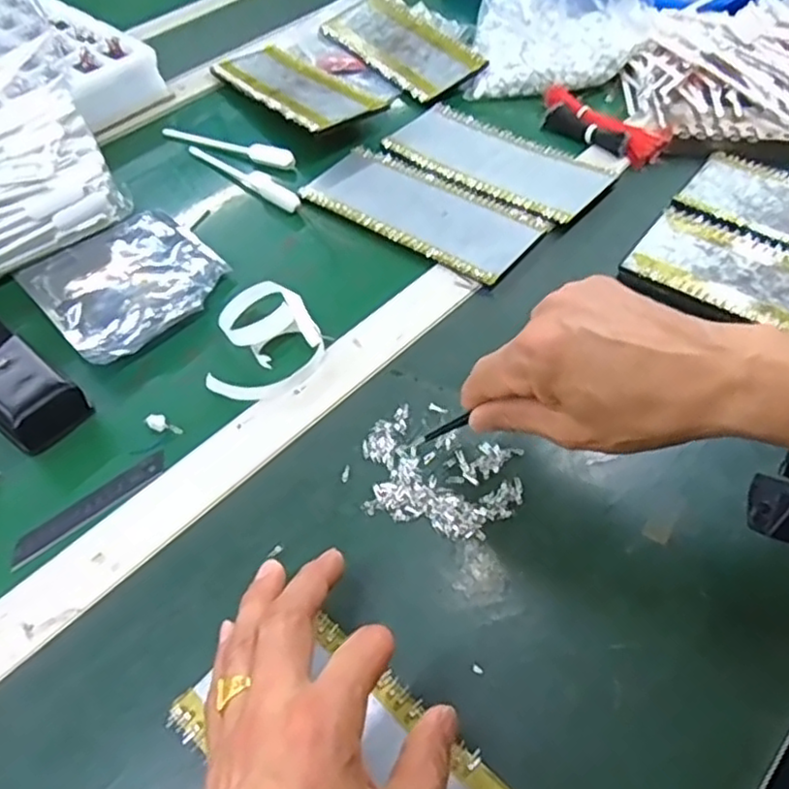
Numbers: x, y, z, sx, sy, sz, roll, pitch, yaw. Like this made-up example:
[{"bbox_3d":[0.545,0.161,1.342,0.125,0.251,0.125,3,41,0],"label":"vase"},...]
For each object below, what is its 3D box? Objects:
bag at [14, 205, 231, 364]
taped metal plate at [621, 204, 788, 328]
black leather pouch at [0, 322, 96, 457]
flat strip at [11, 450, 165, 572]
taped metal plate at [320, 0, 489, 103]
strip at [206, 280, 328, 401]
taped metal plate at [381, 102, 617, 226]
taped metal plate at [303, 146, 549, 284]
[{"bbox_3d":[-0.199,-0.087,0.517,0.126,0.015,0.130,-38,61,-23],"label":"bag"},{"bbox_3d":[0.273,-0.077,0.483,0.196,0.011,0.093,33,61,22],"label":"taped metal plate"},{"bbox_3d":[-0.264,-0.014,0.457,0.128,0.033,0.049,33,61,23],"label":"black leather pouch"},{"bbox_3d":[-0.184,0.068,0.414,0.100,0.004,0.019,-36,61,-22],"label":"flat strip"},{"bbox_3d":[0.009,-0.374,0.719,0.095,0.015,0.195,-29,59,-18],"label":"taped metal plate"},{"bbox_3d":[-0.086,-0.038,0.471,0.075,0.018,0.090,3,54,4],"label":"strip"},{"bbox_3d":[0.089,-0.207,0.595,0.193,0.010,0.086,36,63,24],"label":"taped metal plate"},{"bbox_3d":[0.019,-0.155,0.562,0.200,0.010,0.086,33,62,23],"label":"taped metal plate"}]

